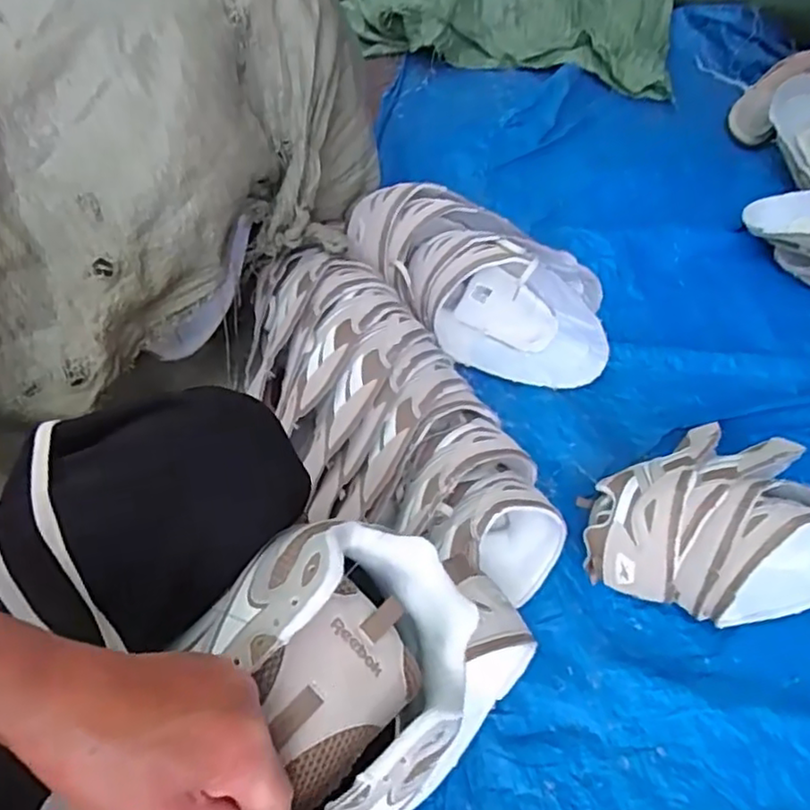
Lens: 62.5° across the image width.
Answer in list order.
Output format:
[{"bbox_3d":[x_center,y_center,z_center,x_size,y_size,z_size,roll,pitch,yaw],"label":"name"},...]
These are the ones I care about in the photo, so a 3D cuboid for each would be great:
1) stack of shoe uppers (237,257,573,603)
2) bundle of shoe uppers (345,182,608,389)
[{"bbox_3d":[-0.008,0.009,0.717,0.194,0.134,0.459,-36,78,-27],"label":"stack of shoe uppers"},{"bbox_3d":[0.104,-0.152,0.855,0.370,0.146,0.141,32,53,-13],"label":"bundle of shoe uppers"}]

